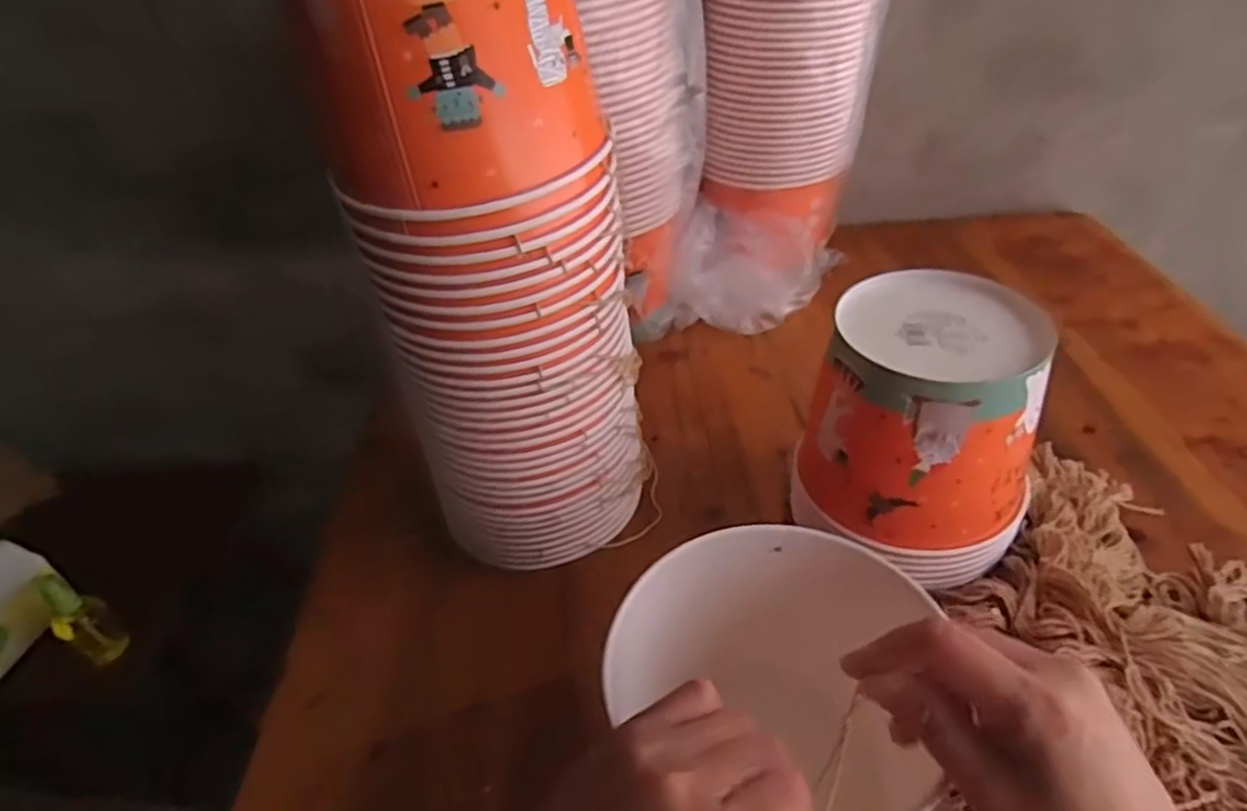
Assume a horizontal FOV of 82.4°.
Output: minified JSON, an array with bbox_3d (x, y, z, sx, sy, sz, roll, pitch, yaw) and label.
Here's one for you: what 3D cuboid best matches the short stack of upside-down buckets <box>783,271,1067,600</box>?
[{"bbox_3d":[0.211,0.018,0.500,0.145,0.161,0.140,24,48,27],"label":"short stack of upside-down buckets"}]

